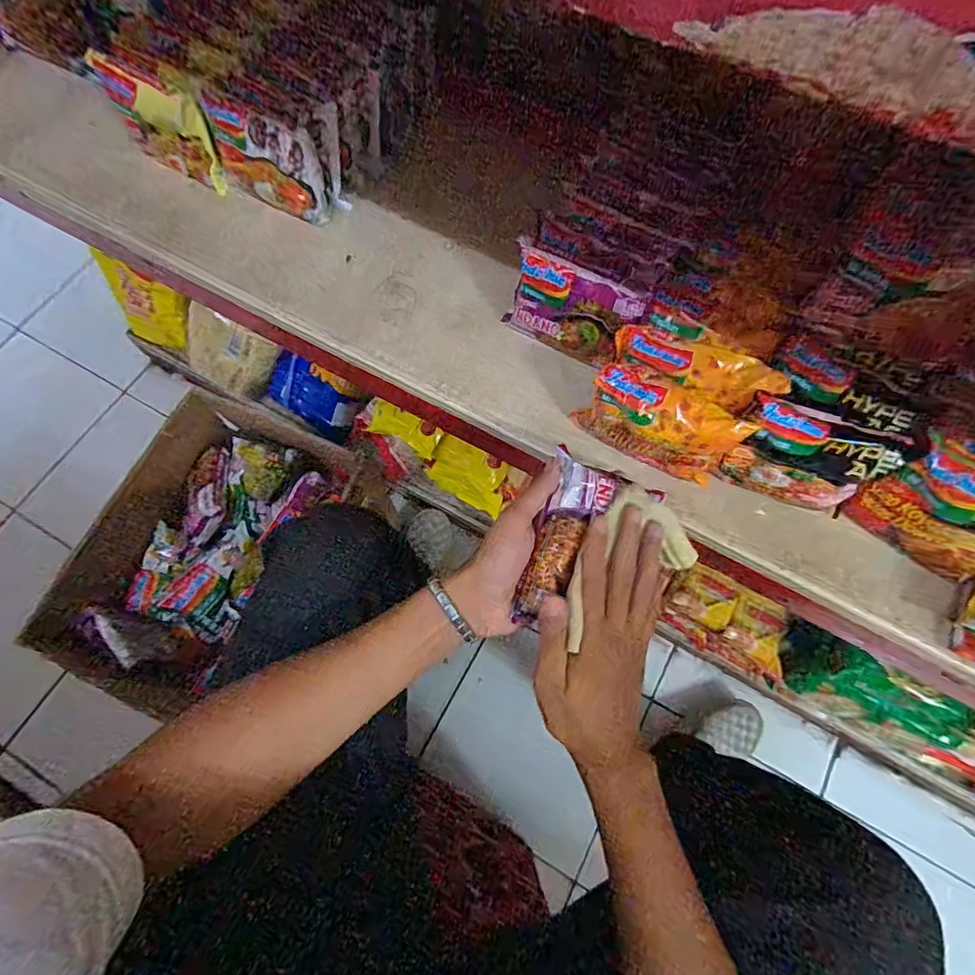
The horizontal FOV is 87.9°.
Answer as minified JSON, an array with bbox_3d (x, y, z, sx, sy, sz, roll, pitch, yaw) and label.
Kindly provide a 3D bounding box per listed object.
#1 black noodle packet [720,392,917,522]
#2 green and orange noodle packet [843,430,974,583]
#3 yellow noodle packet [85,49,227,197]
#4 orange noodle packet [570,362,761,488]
[{"bbox_3d":[0.270,-0.022,0.433,0.125,0.092,0.032,22,50,7],"label":"black noodle packet"},{"bbox_3d":[0.379,0.025,0.417,0.116,0.096,0.029,36,50,11],"label":"green and orange noodle packet"},{"bbox_3d":[-0.377,-0.418,0.579,0.161,0.089,0.037,32,73,10],"label":"yellow noodle packet"},{"bbox_3d":[0.152,-0.058,0.450,0.136,0.081,0.051,22,72,7],"label":"orange noodle packet"}]

